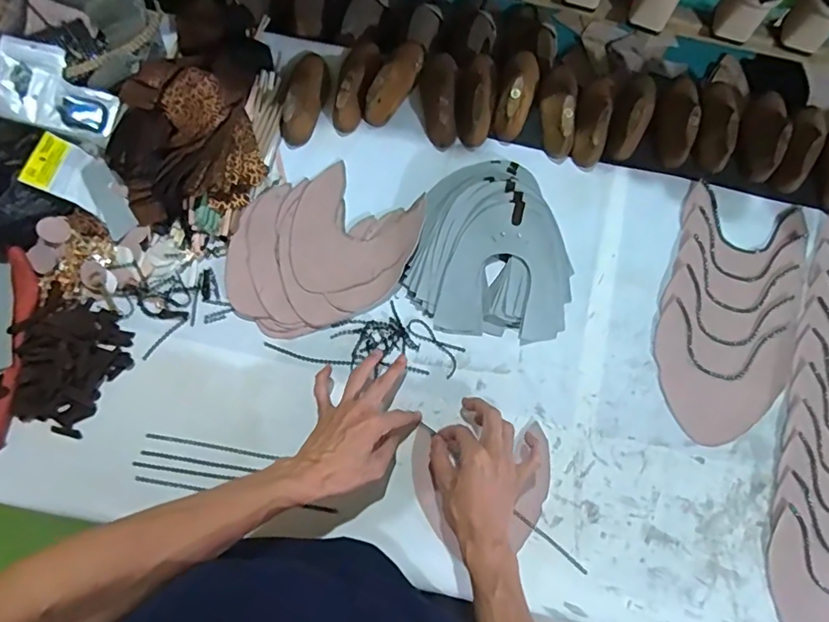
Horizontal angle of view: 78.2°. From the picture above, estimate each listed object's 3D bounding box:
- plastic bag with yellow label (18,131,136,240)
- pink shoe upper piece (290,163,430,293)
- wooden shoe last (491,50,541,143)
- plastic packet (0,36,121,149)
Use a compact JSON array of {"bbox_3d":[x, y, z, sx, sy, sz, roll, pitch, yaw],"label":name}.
[{"bbox_3d":[-0.411,-0.159,0.644,0.135,0.012,0.079,35,57,-22],"label":"plastic bag with yellow label"},{"bbox_3d":[-0.090,-0.099,0.665,0.167,0.022,0.166,29,77,12],"label":"pink shoe upper piece"},{"bbox_3d":[0.139,-0.304,0.696,0.055,0.053,0.128,19,78,4],"label":"wooden shoe last"},{"bbox_3d":[-0.462,-0.282,0.662,0.145,0.020,0.100,19,82,-18],"label":"plastic packet"}]

